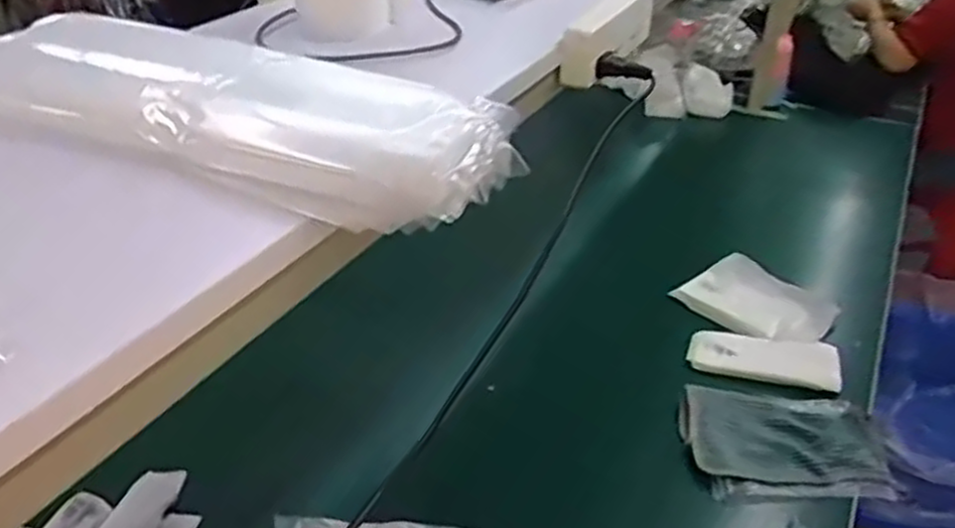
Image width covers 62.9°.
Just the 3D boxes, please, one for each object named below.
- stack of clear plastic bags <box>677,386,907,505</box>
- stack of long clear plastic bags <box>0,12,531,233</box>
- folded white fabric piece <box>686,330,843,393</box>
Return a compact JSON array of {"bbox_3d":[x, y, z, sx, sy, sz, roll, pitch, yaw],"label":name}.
[{"bbox_3d":[0.358,0.210,0.915,0.219,0.021,0.166,0,34,-1],"label":"stack of clear plastic bags"},{"bbox_3d":[-0.172,-0.099,0.489,0.396,0.044,0.115,15,36,21],"label":"stack of long clear plastic bags"},{"bbox_3d":[0.388,0.125,1.054,0.189,0.028,0.079,9,35,12],"label":"folded white fabric piece"}]

